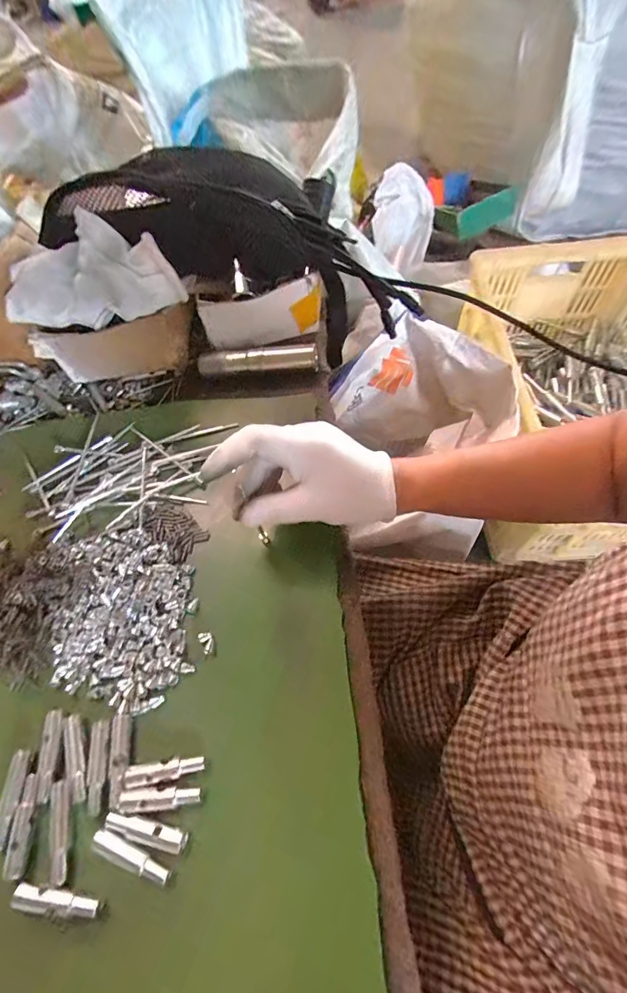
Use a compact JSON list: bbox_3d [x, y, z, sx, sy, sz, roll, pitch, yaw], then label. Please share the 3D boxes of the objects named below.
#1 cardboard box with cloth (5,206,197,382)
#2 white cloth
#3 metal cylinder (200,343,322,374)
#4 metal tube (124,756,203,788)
[{"bbox_3d":[-0.209,-0.190,0.412,0.169,0.107,0.091,-12,60,-2],"label":"cardboard box with cloth"},{"bbox_3d":[-0.208,-0.211,0.380,0.156,0.021,0.094,-8,90,2],"label":"white cloth"},{"bbox_3d":[-0.057,-0.141,0.421,0.121,0.022,0.025,0,61,5],"label":"metal cylinder"},{"bbox_3d":[-0.095,0.176,0.259,0.050,0.006,0.011,-10,60,0],"label":"metal tube"}]

